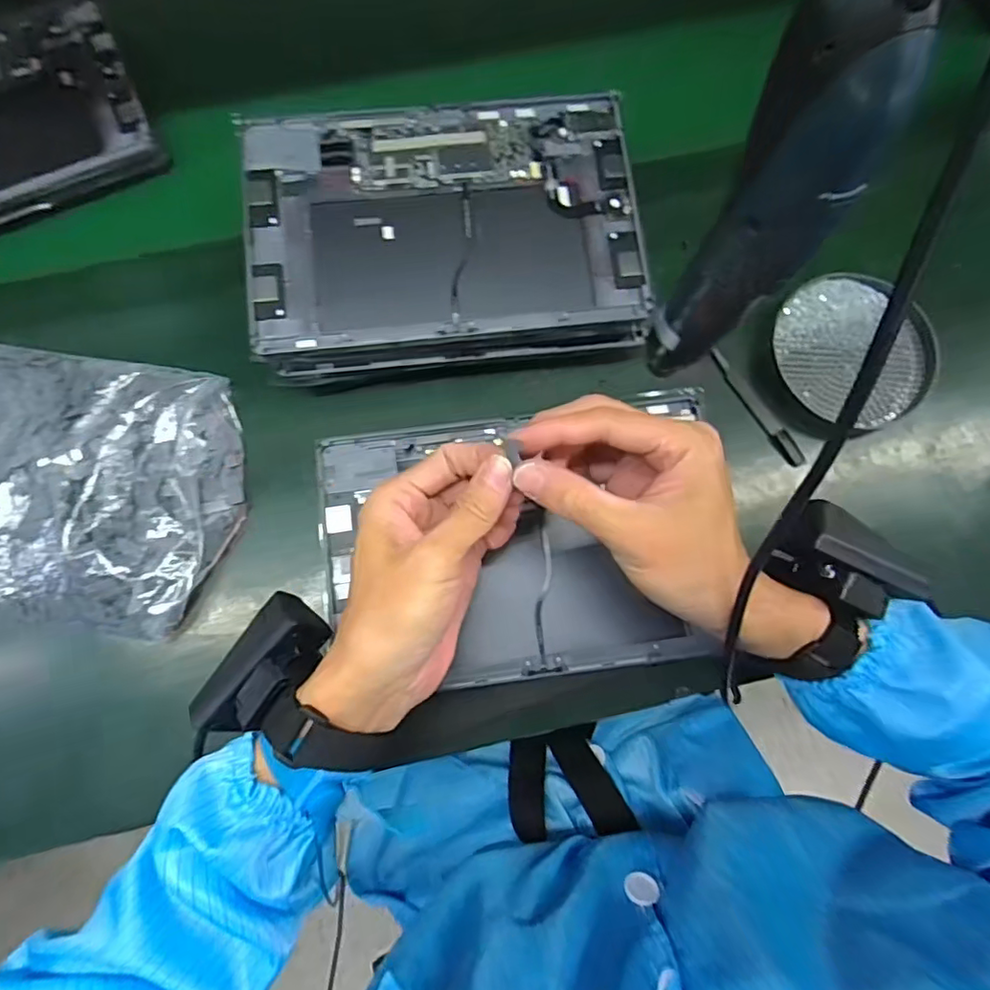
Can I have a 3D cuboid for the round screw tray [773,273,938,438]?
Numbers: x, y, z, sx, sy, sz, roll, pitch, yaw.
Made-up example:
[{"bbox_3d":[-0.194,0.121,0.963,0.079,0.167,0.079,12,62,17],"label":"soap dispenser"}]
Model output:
[{"bbox_3d":[0.253,-0.102,0.407,0.106,0.025,0.111,0,78,-1],"label":"round screw tray"}]

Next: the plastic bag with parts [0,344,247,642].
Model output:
[{"bbox_3d":[-0.312,-0.009,0.387,0.270,0.037,0.179,8,78,0],"label":"plastic bag with parts"}]

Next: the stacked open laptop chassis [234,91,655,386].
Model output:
[{"bbox_3d":[-0.033,-0.176,0.393,0.256,0.043,0.178,-4,78,-2],"label":"stacked open laptop chassis"}]

